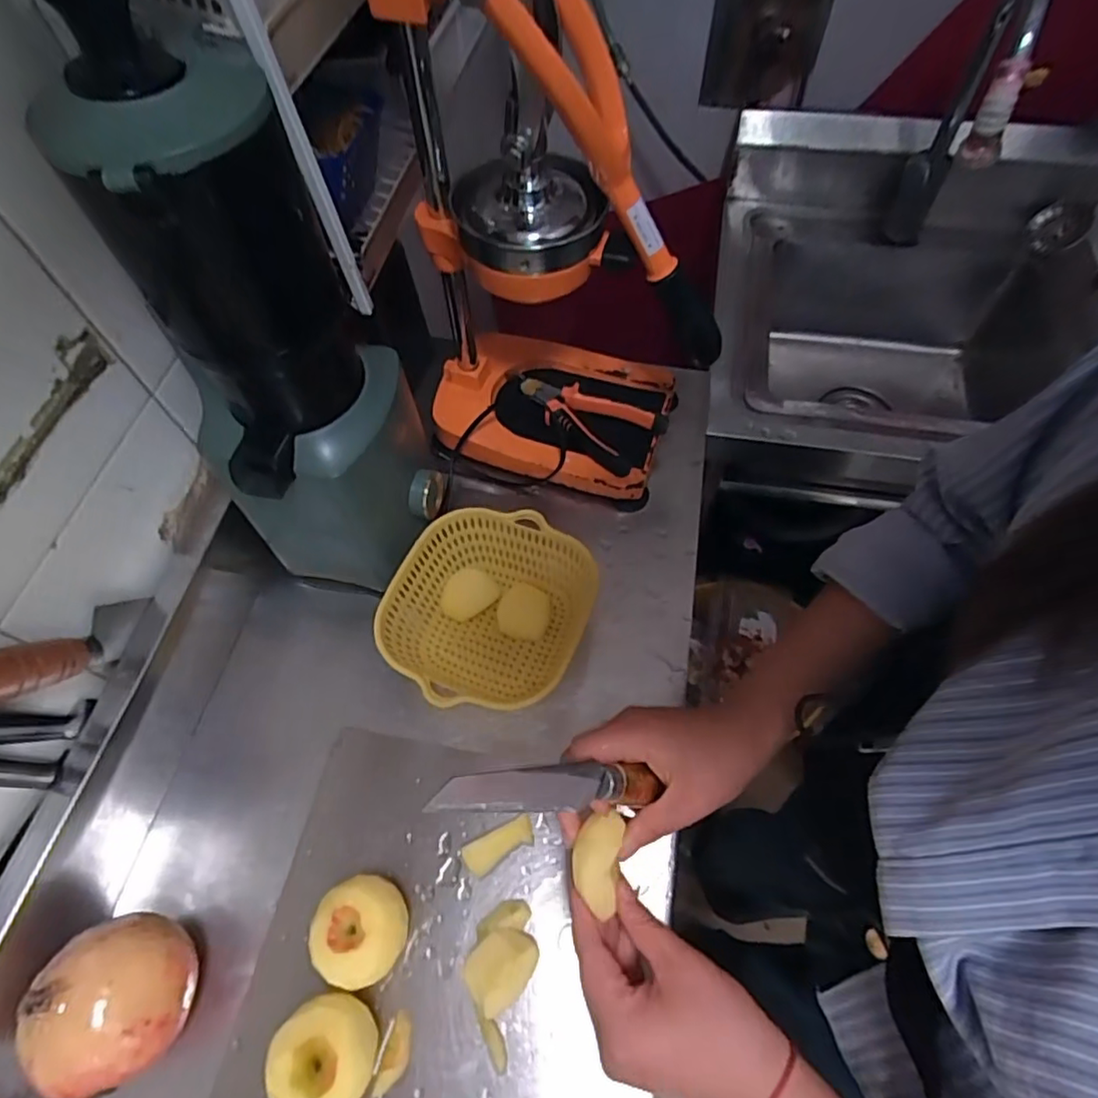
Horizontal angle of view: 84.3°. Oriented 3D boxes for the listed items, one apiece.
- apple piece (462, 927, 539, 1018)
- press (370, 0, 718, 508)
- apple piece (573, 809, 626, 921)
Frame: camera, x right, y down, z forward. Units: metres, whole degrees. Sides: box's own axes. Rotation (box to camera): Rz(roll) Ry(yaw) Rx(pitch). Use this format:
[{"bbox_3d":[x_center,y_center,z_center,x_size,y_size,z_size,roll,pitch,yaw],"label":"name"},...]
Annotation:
[{"bbox_3d":[-0.034,0.297,0.431,0.041,0.027,0.051,38,68,20],"label":"apple piece"},{"bbox_3d":[0.003,-0.250,0.503,0.268,0.463,0.174,11,61,7],"label":"press"},{"bbox_3d":[0.028,0.174,0.336,0.024,0.011,0.054,2,77,2],"label":"apple piece"}]

